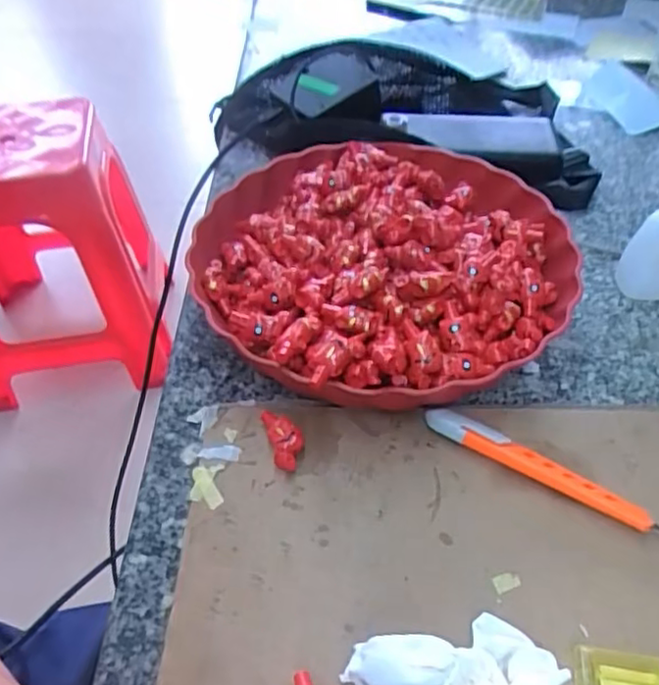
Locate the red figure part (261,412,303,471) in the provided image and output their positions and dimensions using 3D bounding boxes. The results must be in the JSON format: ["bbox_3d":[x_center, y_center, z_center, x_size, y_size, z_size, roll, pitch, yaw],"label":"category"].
[{"bbox_3d":[-0.025,0.053,0.356,0.018,0.016,0.039,-14,48,-11],"label":"red figure part"}]

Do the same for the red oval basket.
[{"bbox_3d":[0.038,-0.053,0.428,0.243,0.067,0.237,-27,52,-22],"label":"red oval basket"}]

